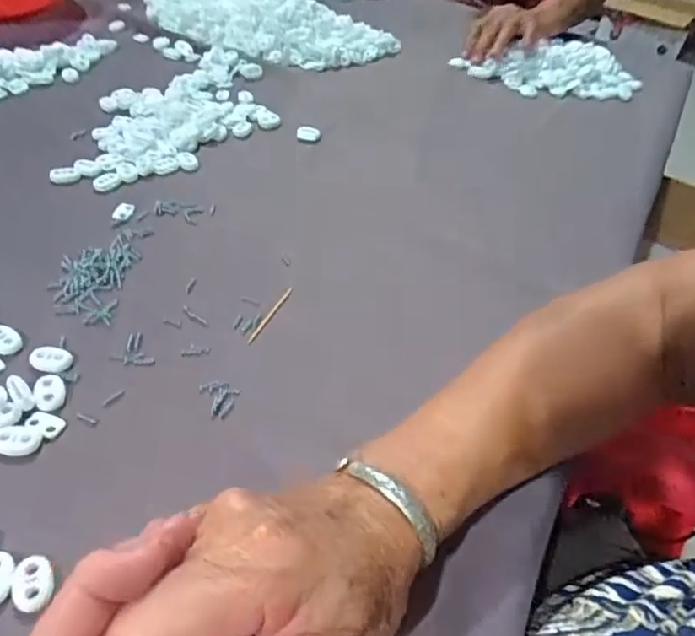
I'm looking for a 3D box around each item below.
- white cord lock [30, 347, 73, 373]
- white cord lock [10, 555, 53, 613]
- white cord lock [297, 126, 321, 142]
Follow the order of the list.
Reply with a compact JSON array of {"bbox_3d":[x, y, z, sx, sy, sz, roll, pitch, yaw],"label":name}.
[{"bbox_3d":[-0.166,0.023,0.326,0.023,0.006,0.014,8,45,-1],"label":"white cord lock"},{"bbox_3d":[-0.132,0.110,0.244,0.016,0.004,0.022,-8,48,-16],"label":"white cord lock"},{"bbox_3d":[-0.036,-0.171,0.540,0.022,0.012,0.010,7,44,0],"label":"white cord lock"}]

